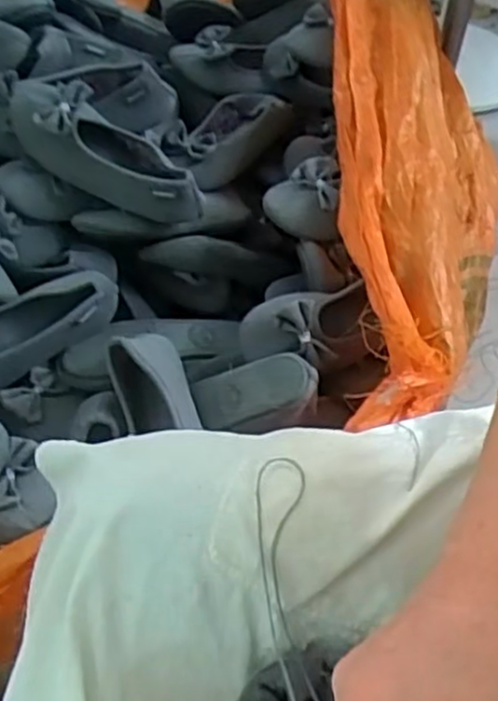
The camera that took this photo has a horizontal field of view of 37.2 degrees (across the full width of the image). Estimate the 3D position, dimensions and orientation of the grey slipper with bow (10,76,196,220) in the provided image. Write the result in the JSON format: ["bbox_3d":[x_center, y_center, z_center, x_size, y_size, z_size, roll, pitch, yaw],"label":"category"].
[{"bbox_3d":[-0.171,-0.240,0.857,0.272,0.071,0.101,35,55,4],"label":"grey slipper with bow"}]

